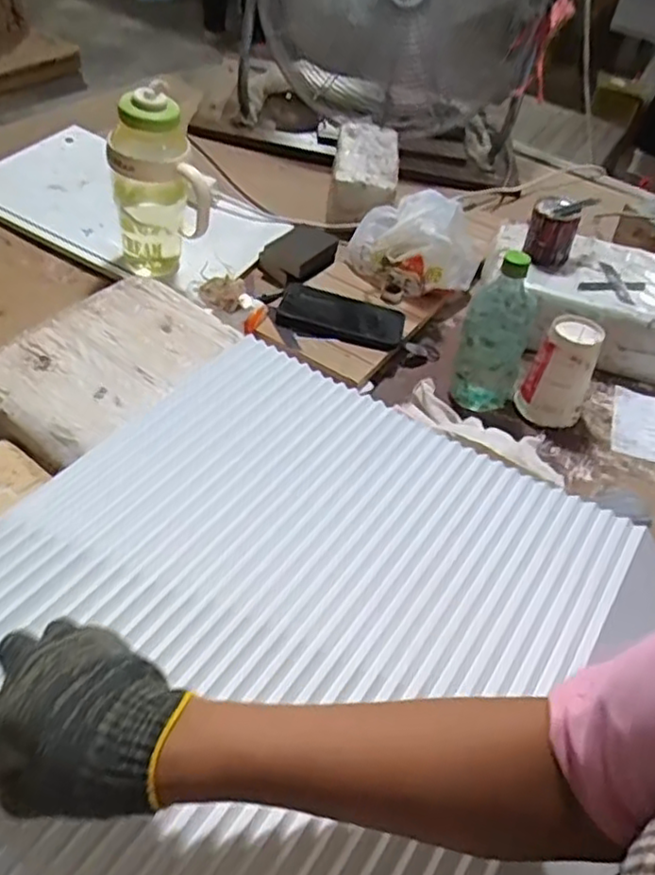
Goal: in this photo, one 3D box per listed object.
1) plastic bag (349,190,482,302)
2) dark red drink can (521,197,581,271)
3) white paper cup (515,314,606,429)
[{"bbox_3d":[0.132,-0.289,1.003,0.196,0.104,0.170,11,47,1],"label":"plastic bag"},{"bbox_3d":[0.311,-0.282,0.947,0.066,0.077,0.057,17,48,9],"label":"dark red drink can"},{"bbox_3d":[0.297,-0.084,0.860,0.076,0.125,0.072,4,48,-5],"label":"white paper cup"}]

